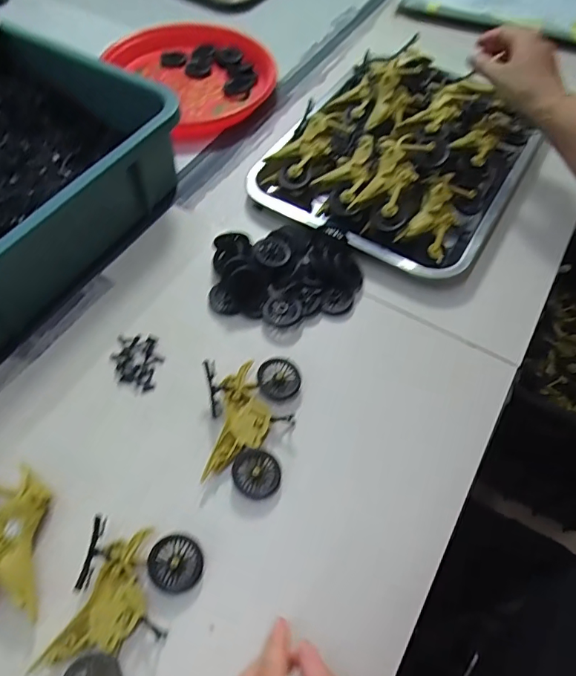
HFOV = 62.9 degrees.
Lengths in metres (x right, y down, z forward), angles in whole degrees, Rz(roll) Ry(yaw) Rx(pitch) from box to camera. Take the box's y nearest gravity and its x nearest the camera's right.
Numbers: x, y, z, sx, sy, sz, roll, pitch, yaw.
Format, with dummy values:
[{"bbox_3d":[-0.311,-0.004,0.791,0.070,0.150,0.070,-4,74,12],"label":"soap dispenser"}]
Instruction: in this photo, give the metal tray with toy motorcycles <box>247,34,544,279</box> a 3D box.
[{"bbox_3d":[0.134,-0.226,0.538,0.255,0.073,0.313,29,62,15],"label":"metal tray with toy motorcycles"}]

